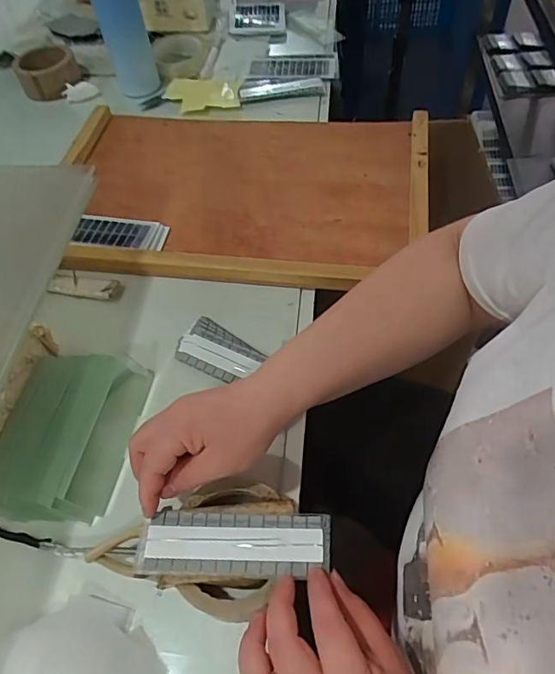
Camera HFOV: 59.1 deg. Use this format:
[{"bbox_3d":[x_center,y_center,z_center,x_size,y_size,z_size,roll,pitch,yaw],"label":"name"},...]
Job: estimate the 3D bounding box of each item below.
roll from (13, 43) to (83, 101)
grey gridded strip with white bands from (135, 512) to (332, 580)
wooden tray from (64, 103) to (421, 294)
[{"bbox_3d":[-0.368,-0.424,0.787,0.092,0.043,0.092,-2,55,3],"label":"roll"},{"bbox_3d":[-0.032,0.148,0.352,0.136,0.007,0.044,-2,55,4],"label":"grey gridded strip with white bands"},{"bbox_3d":[-0.050,-0.197,0.626,0.463,0.033,0.304,5,56,8],"label":"wooden tray"}]

